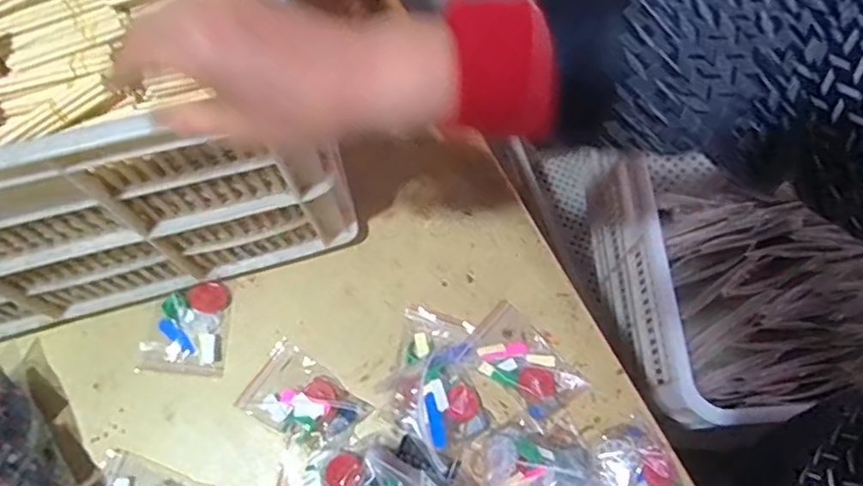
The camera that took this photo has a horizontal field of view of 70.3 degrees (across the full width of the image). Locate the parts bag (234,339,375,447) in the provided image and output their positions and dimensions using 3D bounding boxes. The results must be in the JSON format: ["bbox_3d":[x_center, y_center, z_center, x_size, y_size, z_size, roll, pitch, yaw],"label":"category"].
[{"bbox_3d":[-0.123,0.152,0.585,0.106,0.021,0.074,34,75,10],"label":"parts bag"}]

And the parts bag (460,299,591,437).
[{"bbox_3d":[0.091,0.115,0.590,0.113,0.026,0.072,41,77,12],"label":"parts bag"}]

